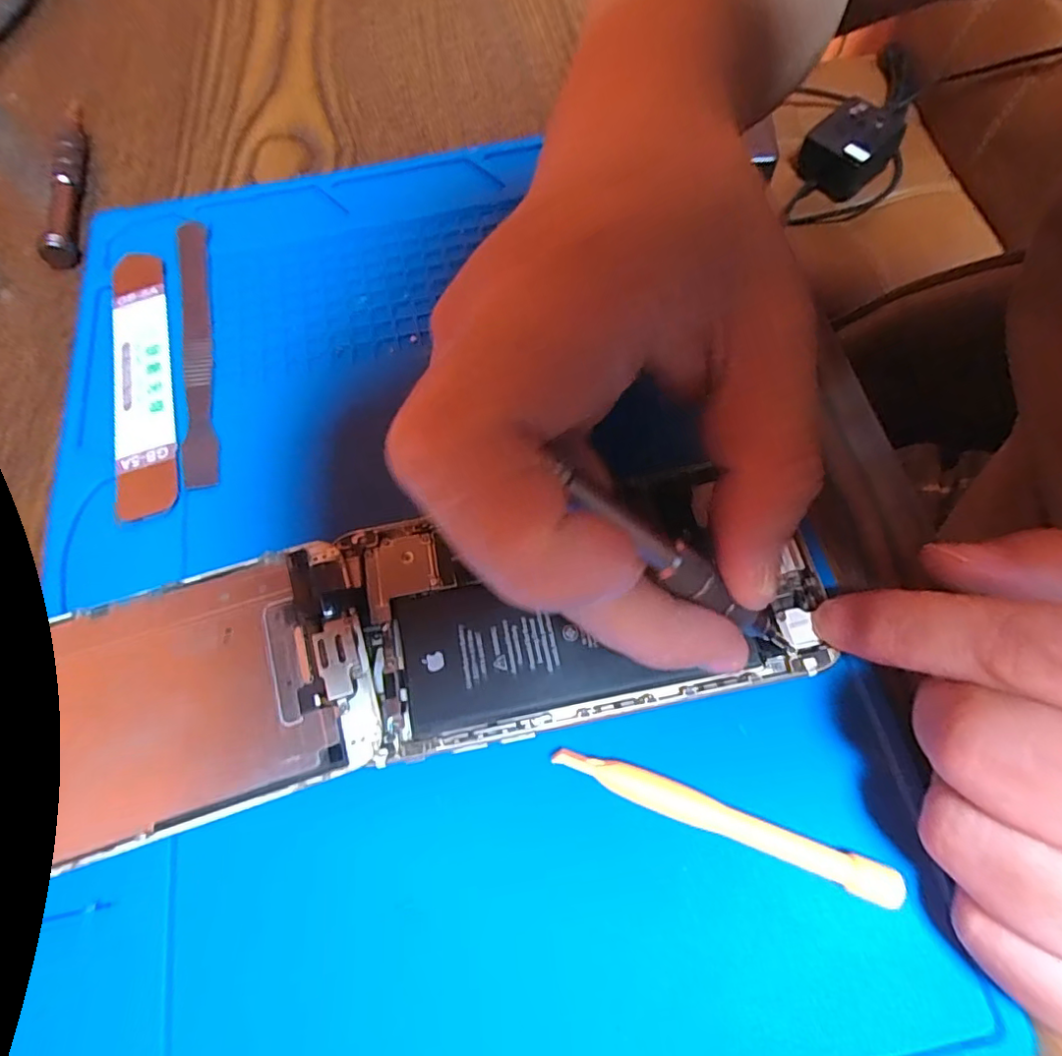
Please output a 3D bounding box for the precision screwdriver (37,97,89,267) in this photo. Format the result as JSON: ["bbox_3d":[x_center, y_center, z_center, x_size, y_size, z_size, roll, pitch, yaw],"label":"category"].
[{"bbox_3d":[-0.199,-0.153,0.245,0.012,0.011,0.109,-14,67,-4],"label":"precision screwdriver"}]

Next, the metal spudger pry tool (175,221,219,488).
[{"bbox_3d":[-0.121,-0.068,0.207,0.011,0.004,0.119,-14,67,-4],"label":"metal spudger pry tool"}]

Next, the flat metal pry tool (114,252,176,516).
[{"bbox_3d":[-0.137,-0.055,0.201,0.020,0.004,0.113,-16,67,-5],"label":"flat metal pry tool"}]

